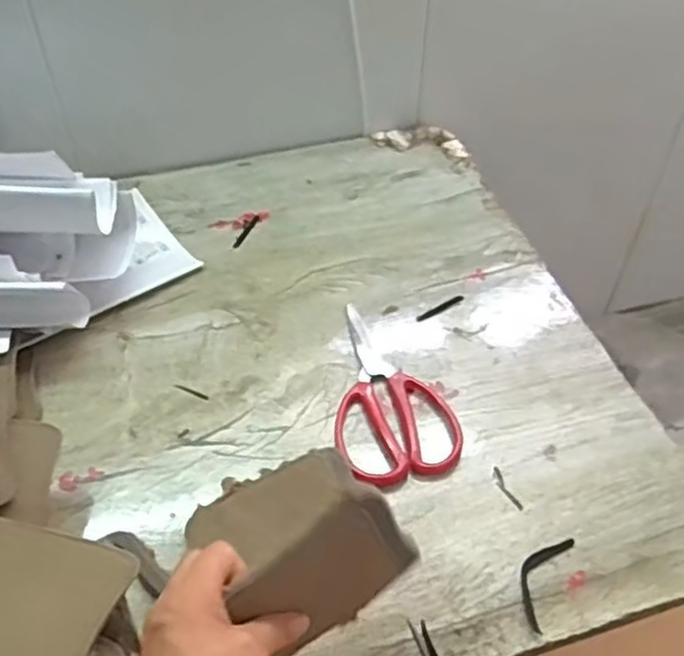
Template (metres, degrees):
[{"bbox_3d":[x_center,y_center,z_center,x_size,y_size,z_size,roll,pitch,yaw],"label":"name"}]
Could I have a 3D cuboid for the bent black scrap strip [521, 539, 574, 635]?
[{"bbox_3d":[0.136,0.172,0.497,0.024,0.006,0.075,22,52,20],"label":"bent black scrap strip"}]

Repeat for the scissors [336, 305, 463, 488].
[{"bbox_3d":[0.031,0.050,0.608,0.093,0.008,0.181,-12,49,-10],"label":"scissors"}]

